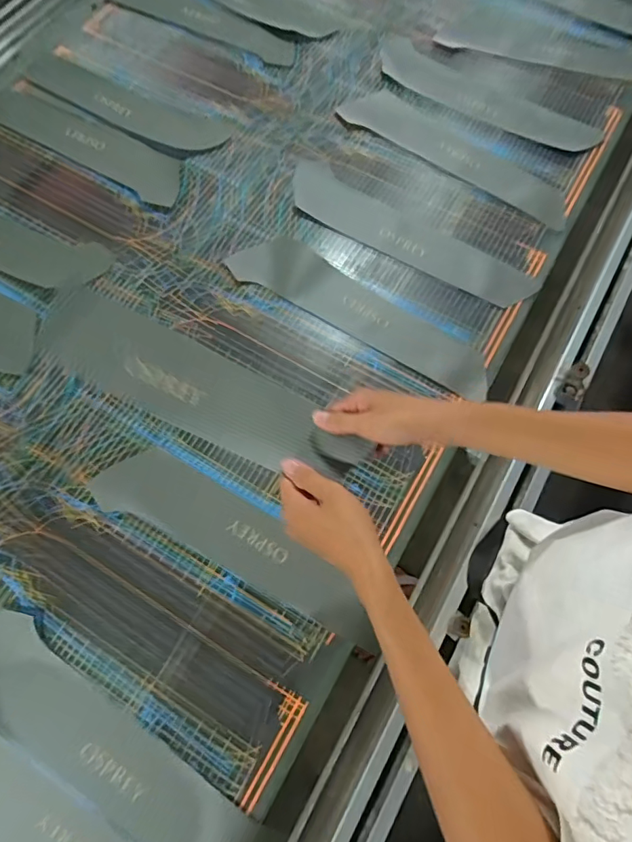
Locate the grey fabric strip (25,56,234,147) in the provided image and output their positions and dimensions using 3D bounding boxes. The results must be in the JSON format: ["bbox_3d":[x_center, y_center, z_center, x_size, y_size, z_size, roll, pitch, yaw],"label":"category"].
[{"bbox_3d":[-0.355,-0.590,0.895,0.417,0.017,0.097,27,74,11],"label":"grey fabric strip"}]

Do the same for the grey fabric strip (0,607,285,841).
[{"bbox_3d":[-0.242,0.389,0.555,0.425,0.010,0.105,29,74,11],"label":"grey fabric strip"}]

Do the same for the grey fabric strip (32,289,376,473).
[{"bbox_3d":[-0.124,-0.037,0.506,0.365,0.029,0.091,26,74,4],"label":"grey fabric strip"}]

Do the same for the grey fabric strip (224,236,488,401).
[{"bbox_3d":[0.070,-0.176,0.753,0.435,0.017,0.096,30,74,11],"label":"grey fabric strip"}]

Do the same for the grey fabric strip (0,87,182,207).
[{"bbox_3d":[-0.419,-0.507,0.864,0.427,0.010,0.099,30,75,13],"label":"grey fabric strip"}]

